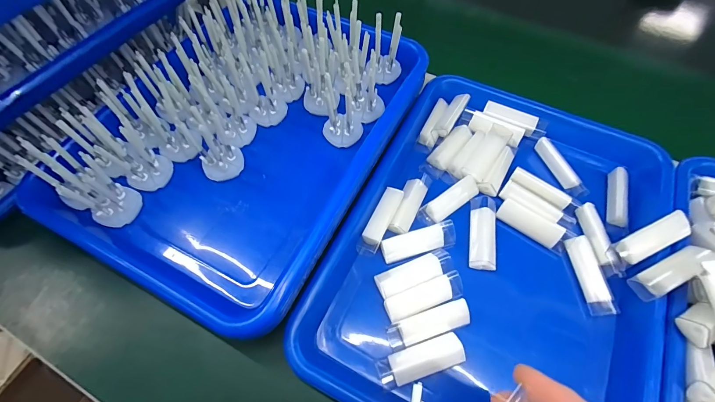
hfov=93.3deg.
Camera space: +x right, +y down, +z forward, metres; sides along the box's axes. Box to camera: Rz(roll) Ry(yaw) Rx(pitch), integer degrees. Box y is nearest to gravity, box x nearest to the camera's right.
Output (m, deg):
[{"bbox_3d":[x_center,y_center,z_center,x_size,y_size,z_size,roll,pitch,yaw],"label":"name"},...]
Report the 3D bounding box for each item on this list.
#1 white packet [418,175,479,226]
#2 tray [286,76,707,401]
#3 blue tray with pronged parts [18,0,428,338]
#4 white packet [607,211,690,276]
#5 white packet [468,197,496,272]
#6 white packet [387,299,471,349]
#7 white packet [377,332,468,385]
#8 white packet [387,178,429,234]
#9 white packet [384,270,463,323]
[{"bbox_3d":[0.087,0.000,0.318,0.063,0.013,0.019,-33,66,-17],"label":"white packet"},{"bbox_3d":[0.123,0.035,0.293,0.247,0.037,0.323,24,64,13],"label":"tray"},{"bbox_3d":[-0.106,-0.077,0.321,0.256,0.076,0.334,23,64,12],"label":"blue tray with pronged parts"},{"bbox_3d":[0.235,0.031,0.270,0.065,0.019,0.021,-31,65,3],"label":"white packet"},{"bbox_3d":[0.113,0.027,0.303,0.023,0.006,0.069,9,64,7],"label":"white packet"},{"bbox_3d":[0.056,0.097,0.264,0.065,0.011,0.019,-17,63,-9],"label":"white packet"},{"bbox_3d":[0.047,0.119,0.252,0.064,0.010,0.022,-17,63,-9],"label":"white packet"},{"bbox_3d":[0.047,0.005,0.315,0.020,0.012,0.058,24,64,12],"label":"white packet"},{"bbox_3d":[0.055,0.077,0.273,0.066,0.011,0.019,-18,63,-10],"label":"white packet"}]

